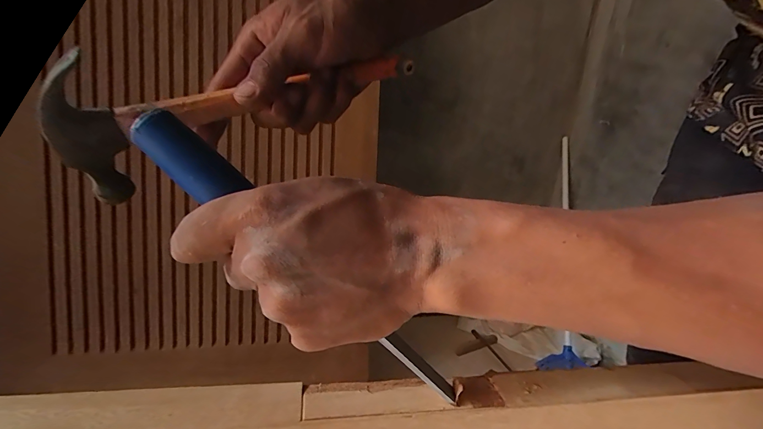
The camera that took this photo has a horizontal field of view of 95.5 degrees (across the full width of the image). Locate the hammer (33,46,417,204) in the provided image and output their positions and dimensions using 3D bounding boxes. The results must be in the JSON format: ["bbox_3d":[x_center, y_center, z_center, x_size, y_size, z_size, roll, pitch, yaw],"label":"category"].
[{"bbox_3d":[-0.088,-0.088,0.255,0.253,0.086,0.036,-24,25,-21],"label":"hammer"}]

